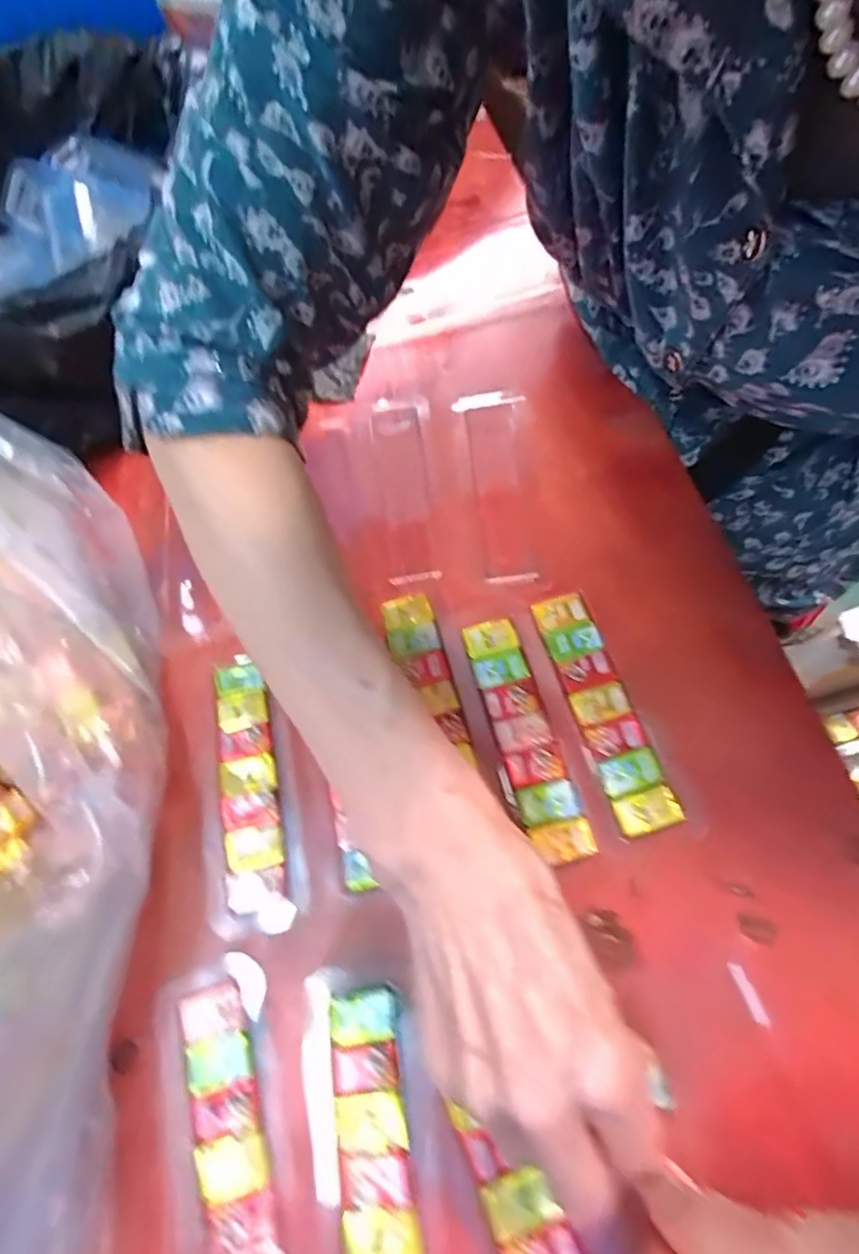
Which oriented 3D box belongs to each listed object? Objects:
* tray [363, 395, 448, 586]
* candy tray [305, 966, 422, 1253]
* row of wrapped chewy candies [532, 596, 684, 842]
[{"bbox_3d":[-0.015,-0.087,0.355,0.042,0.013,0.143,-7,66,3],"label":"tray"},{"bbox_3d":[-0.022,0.204,0.224,0.038,0.010,0.128,-12,66,1],"label":"candy tray"},{"bbox_3d":[0.082,0.037,0.282,0.028,0.007,0.119,-17,66,-2],"label":"row of wrapped chewy candies"}]

